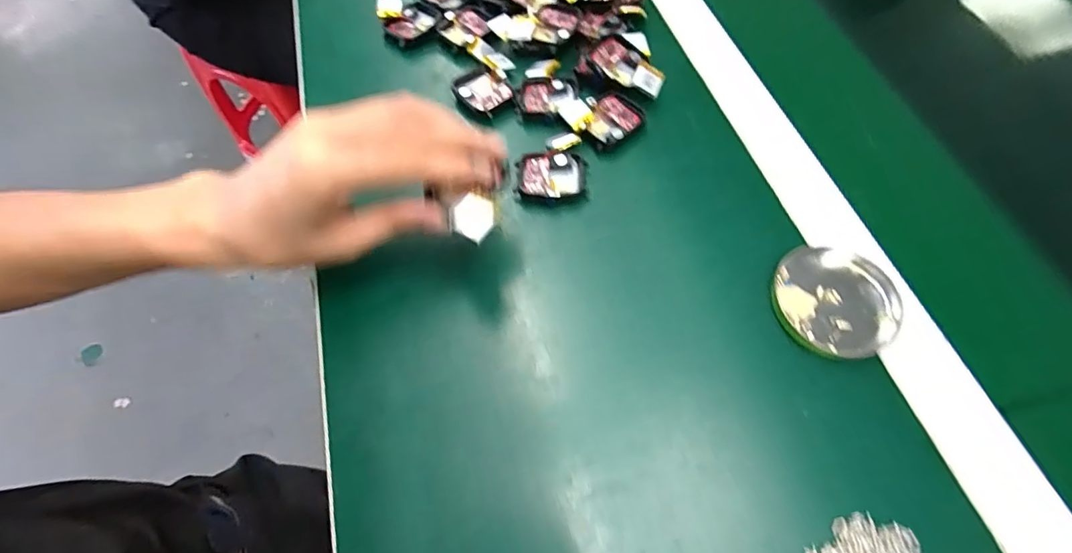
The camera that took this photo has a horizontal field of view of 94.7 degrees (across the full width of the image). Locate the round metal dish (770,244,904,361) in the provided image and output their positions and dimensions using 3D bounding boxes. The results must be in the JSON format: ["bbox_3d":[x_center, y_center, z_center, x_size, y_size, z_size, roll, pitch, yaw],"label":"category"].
[{"bbox_3d":[0.170,0.014,0.283,0.063,0.014,0.066,-1,61,2],"label":"round metal dish"}]

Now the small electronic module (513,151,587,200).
[{"bbox_3d":[0.010,-0.065,0.330,0.046,0.012,0.037,2,61,3],"label":"small electronic module"}]

